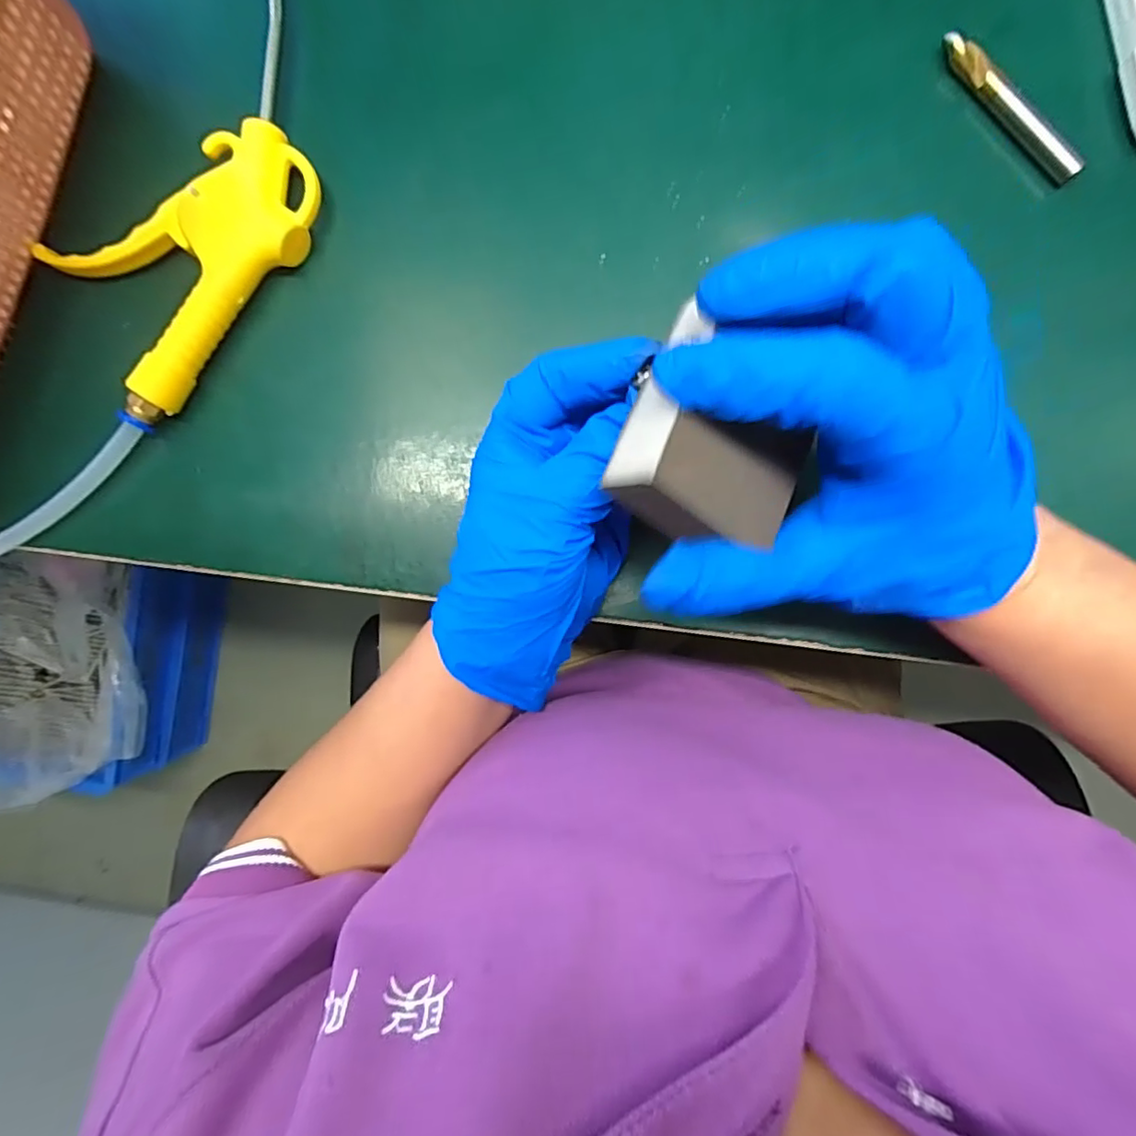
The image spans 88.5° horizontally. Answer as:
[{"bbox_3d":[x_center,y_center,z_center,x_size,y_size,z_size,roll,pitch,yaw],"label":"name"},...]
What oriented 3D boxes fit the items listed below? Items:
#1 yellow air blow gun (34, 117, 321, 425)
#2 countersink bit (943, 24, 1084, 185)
[{"bbox_3d":[-0.178,-0.148,0.275,0.087,0.025,0.135,43,93,3],"label":"yellow air blow gun"},{"bbox_3d":[0.192,-0.200,0.254,0.009,0.012,0.080,-42,87,3],"label":"countersink bit"}]

